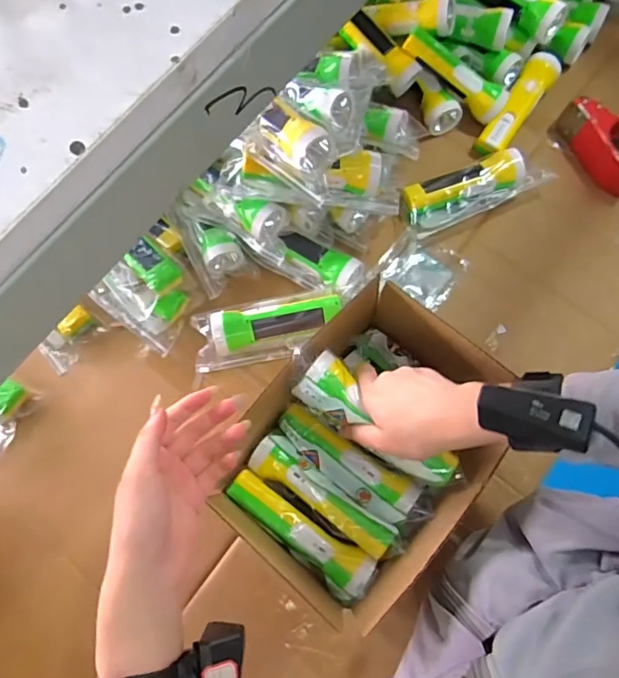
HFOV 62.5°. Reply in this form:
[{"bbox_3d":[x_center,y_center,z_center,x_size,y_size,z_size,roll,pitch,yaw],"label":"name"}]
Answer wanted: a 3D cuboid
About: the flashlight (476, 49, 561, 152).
[{"bbox_3d":[0.312,-0.348,0.771,0.050,0.053,0.185,34,78,10],"label":"flashlight"}]

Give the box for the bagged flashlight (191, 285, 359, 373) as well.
[{"bbox_3d":[-0.048,-0.017,0.666,0.213,0.047,0.072,-12,75,-2],"label":"bagged flashlight"}]

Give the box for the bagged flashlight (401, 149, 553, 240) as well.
[{"bbox_3d":[0.241,-0.214,0.721,0.219,0.049,0.081,-21,75,-4],"label":"bagged flashlight"}]

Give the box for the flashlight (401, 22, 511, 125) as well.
[{"bbox_3d":[0.214,-0.389,0.749,0.169,0.041,0.046,36,78,-8],"label":"flashlight"}]

